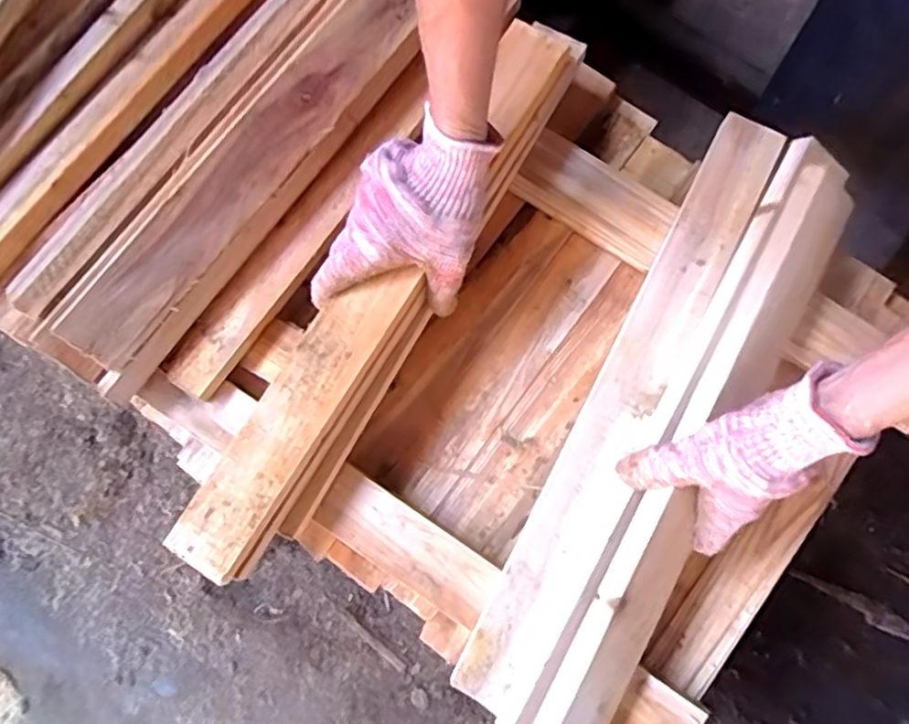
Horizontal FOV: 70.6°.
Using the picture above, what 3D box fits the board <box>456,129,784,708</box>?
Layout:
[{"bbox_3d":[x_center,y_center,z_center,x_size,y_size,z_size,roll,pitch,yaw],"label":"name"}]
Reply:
[{"bbox_3d":[0.134,0.023,0.497,0.052,0.022,0.494,28,82,5],"label":"board"}]

